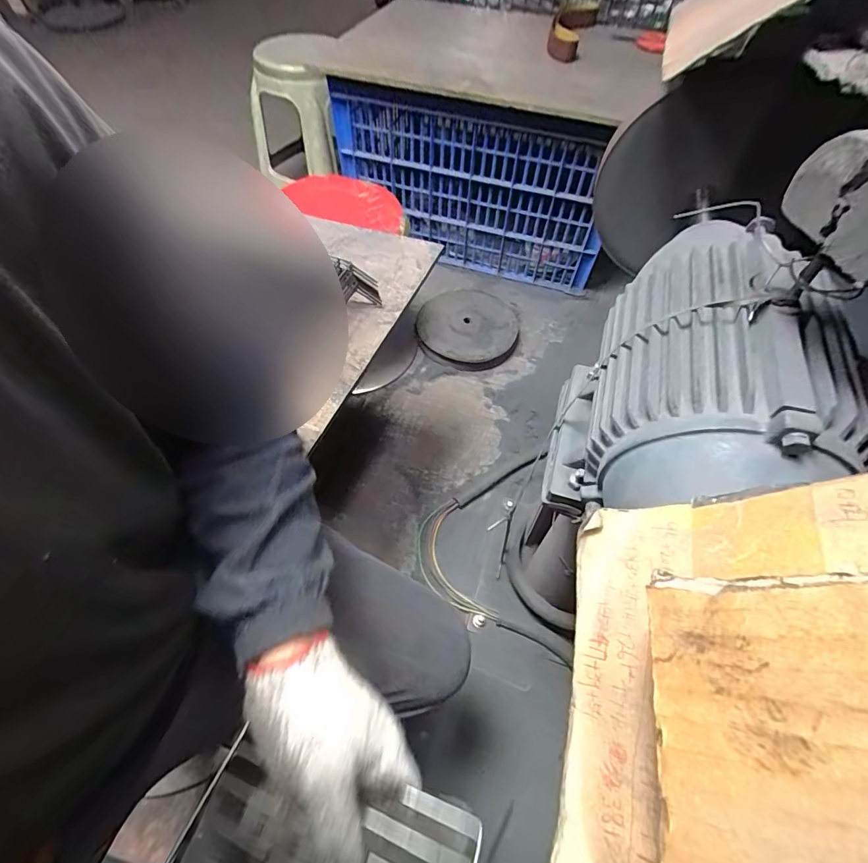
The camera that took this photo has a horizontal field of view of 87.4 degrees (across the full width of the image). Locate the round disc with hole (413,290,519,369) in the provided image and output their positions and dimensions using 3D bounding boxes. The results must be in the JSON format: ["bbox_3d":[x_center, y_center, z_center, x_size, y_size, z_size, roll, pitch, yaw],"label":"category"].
[{"bbox_3d":[0.111,-0.301,1.302,0.263,0.048,0.318,17,55,0],"label":"round disc with hole"}]

